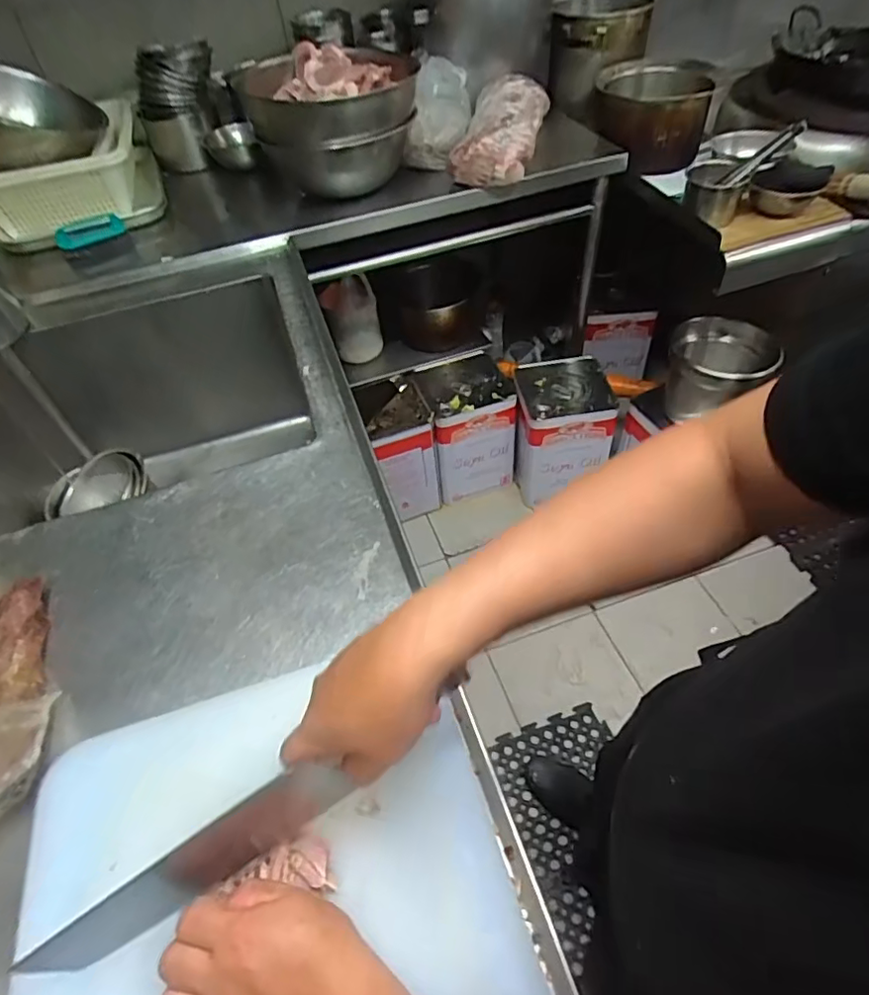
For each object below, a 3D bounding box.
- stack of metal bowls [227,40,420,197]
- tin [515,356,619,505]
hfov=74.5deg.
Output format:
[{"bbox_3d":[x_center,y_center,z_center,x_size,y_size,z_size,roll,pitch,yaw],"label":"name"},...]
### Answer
[{"bbox_3d":[-0.211,-0.814,1.253,0.350,0.221,0.377,0,49,6],"label":"stack of metal bowls"},{"bbox_3d":[0.351,-0.201,1.630,0.244,0.316,0.243,-10,49,-3],"label":"tin"}]

